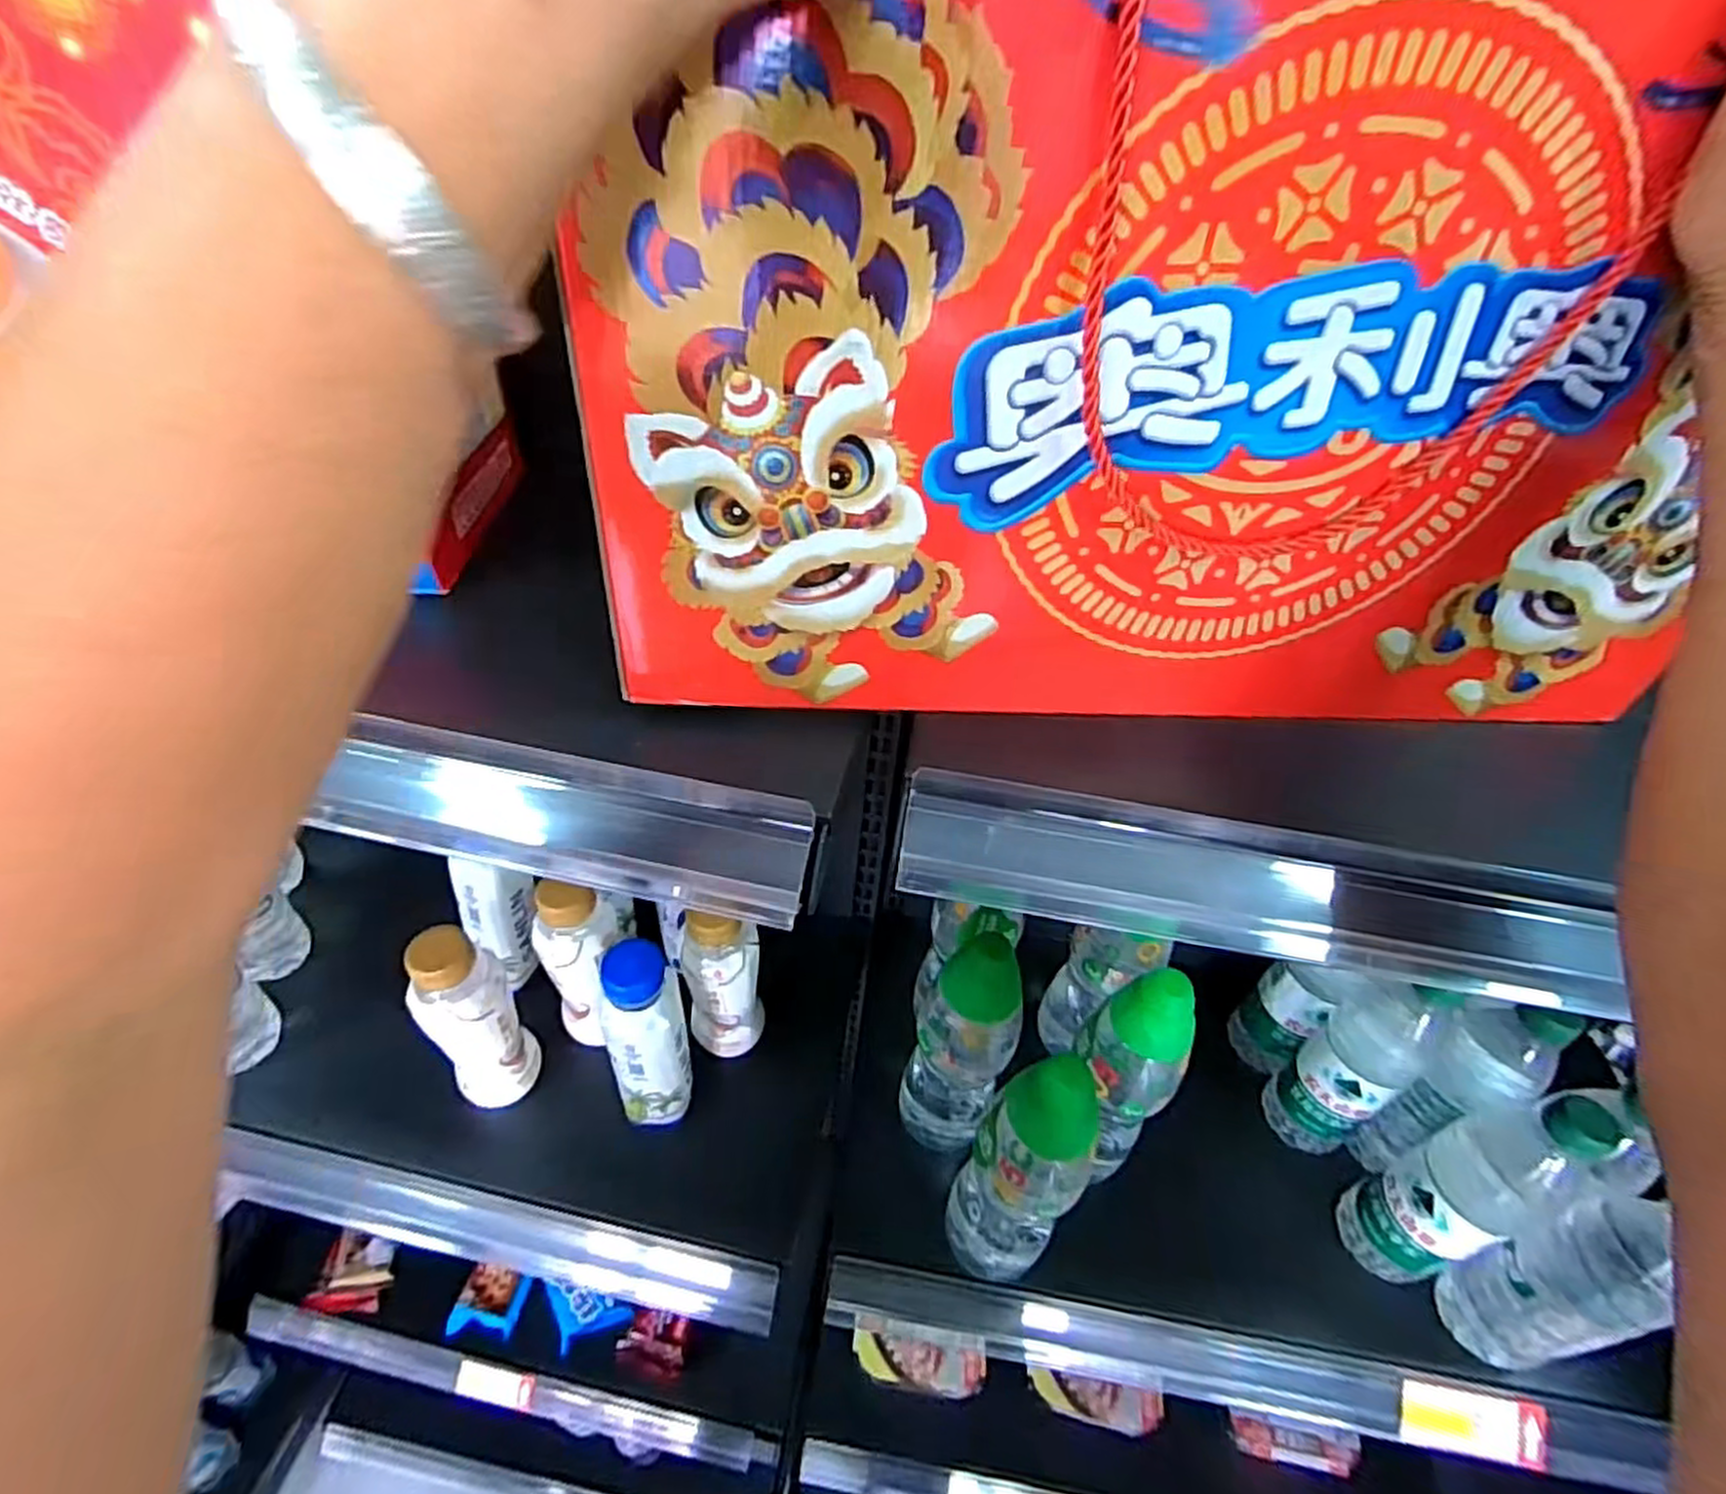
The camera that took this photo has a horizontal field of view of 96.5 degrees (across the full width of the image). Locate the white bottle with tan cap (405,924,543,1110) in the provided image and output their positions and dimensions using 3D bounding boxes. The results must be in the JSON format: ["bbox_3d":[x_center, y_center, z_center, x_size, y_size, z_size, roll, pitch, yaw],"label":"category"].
[{"bbox_3d":[-0.283,0.197,0.560,0.052,0.181,0.058,21,43,17],"label":"white bottle with tan cap"}]

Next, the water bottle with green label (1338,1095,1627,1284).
[{"bbox_3d":[0.406,0.306,0.528,0.056,0.197,0.065,-11,43,-18],"label":"water bottle with green label"}]

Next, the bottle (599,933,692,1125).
[{"bbox_3d":[-0.154,0.209,0.549,0.055,0.173,0.041,3,41,-2],"label":"bottle"}]

